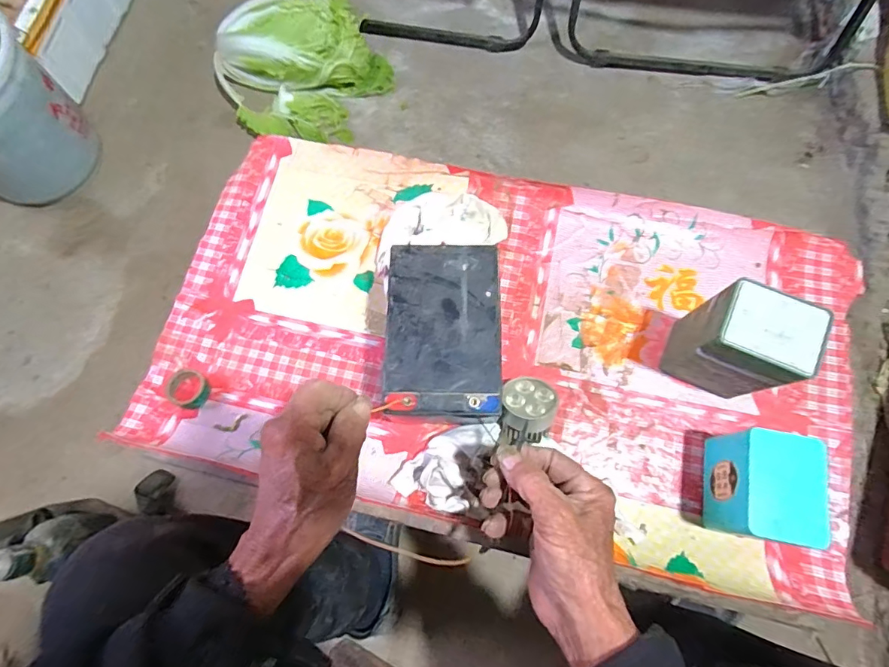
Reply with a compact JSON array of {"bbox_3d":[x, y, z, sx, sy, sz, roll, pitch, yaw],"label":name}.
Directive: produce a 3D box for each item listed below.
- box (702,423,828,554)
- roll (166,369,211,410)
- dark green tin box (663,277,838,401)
[{"bbox_3d":[0.267,0.124,0.408,0.061,0.081,0.092,8,74,4],"label":"box"},{"bbox_3d":[-0.257,0.055,0.483,0.041,0.011,0.038,0,74,2],"label":"roll"},{"bbox_3d":[0.256,0.010,0.420,0.081,0.117,0.066,20,76,7],"label":"dark green tin box"}]

